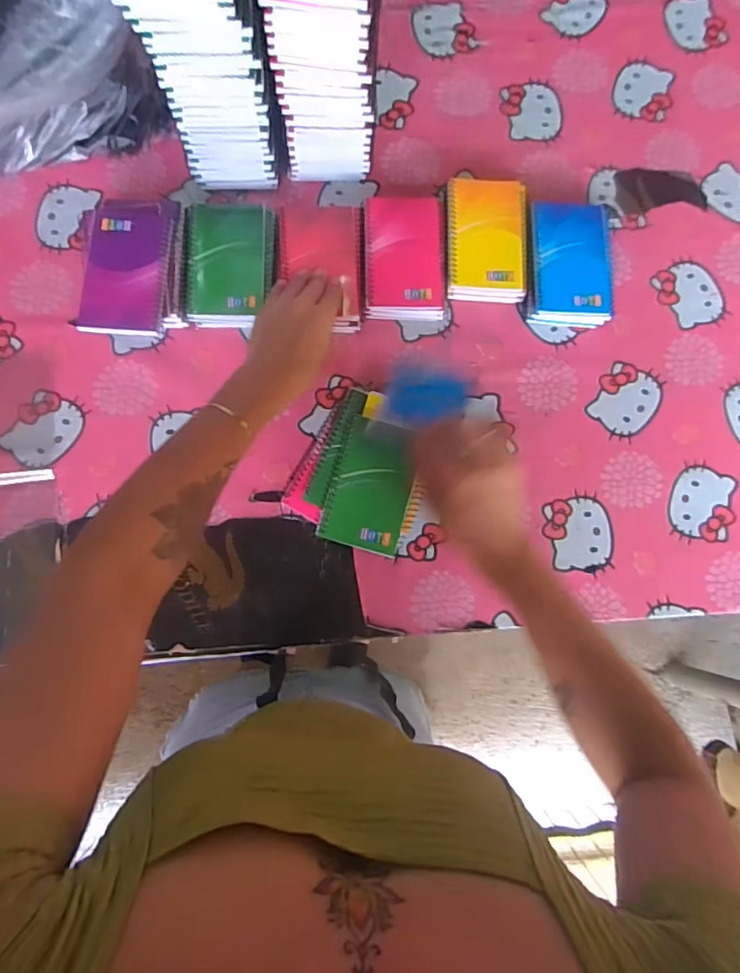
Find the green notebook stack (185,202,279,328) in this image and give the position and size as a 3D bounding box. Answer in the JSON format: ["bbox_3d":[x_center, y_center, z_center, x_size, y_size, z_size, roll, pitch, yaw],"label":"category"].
[{"bbox_3d":[-0.151,-0.244,0.600,0.097,0.036,0.139,0,82,-3],"label":"green notebook stack"}]

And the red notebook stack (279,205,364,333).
[{"bbox_3d":[-0.052,-0.243,0.599,0.090,0.026,0.135,-1,82,-3],"label":"red notebook stack"}]

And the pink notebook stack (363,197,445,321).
[{"bbox_3d":[0.036,-0.250,0.603,0.084,0.033,0.134,-1,82,-3],"label":"pink notebook stack"}]

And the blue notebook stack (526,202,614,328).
[{"bbox_3d":[0.226,-0.250,0.611,0.095,0.031,0.139,6,82,-2],"label":"blue notebook stack"}]

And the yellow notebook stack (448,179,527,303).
[{"bbox_3d":[0.129,-0.273,0.609,0.086,0.034,0.137,0,82,-3],"label":"yellow notebook stack"}]

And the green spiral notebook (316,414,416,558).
[{"bbox_3d":[0.002,-0.001,0.544,0.080,0.012,0.128,15,89,5],"label":"green spiral notebook"}]

